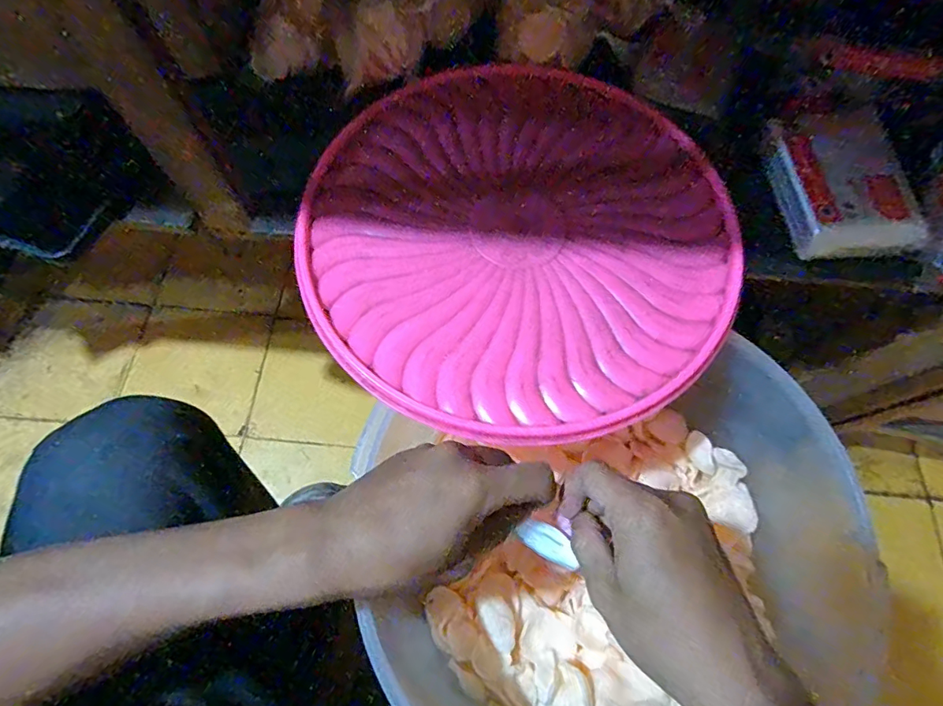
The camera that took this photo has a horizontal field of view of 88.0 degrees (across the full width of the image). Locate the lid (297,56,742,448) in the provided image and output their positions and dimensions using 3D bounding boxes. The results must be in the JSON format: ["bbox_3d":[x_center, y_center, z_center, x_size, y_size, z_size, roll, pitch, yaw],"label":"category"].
[{"bbox_3d":[0.038,-0.106,0.385,0.311,0.020,0.346,12,68,5],"label":"lid"}]

